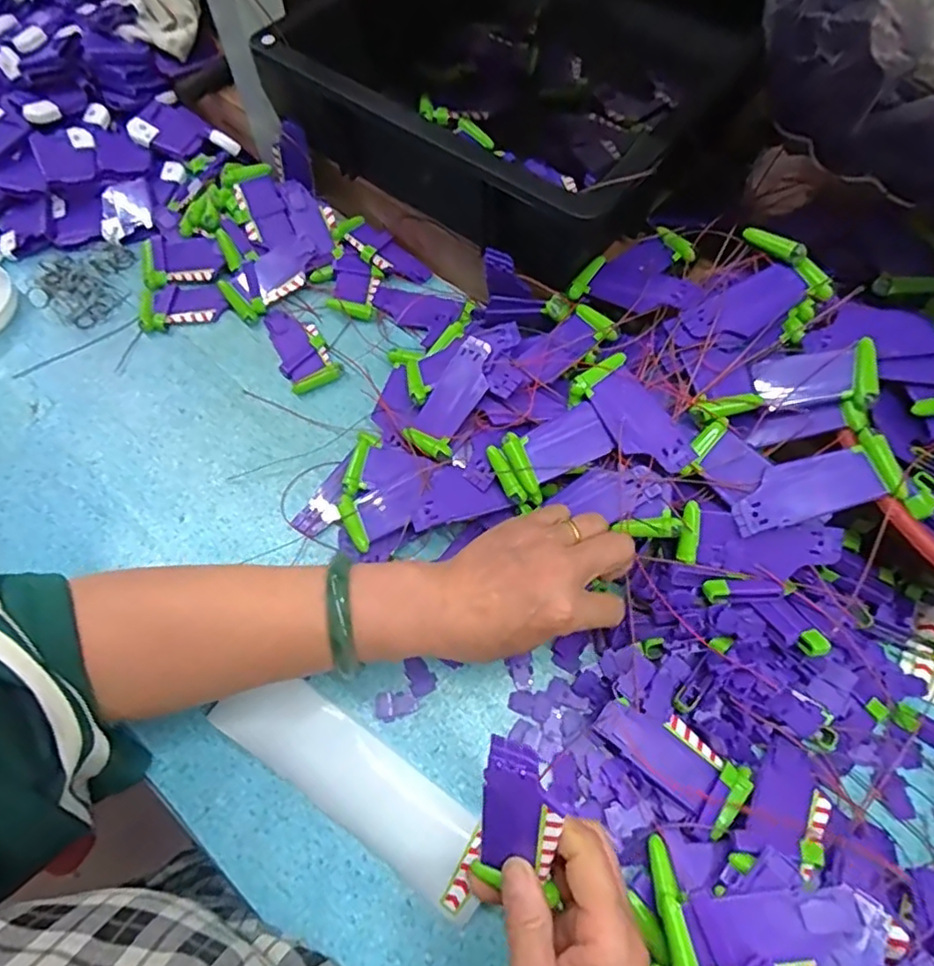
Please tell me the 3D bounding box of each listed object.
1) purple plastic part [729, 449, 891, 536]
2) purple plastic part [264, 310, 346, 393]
[{"bbox_3d":[0.199,0.005,0.369,0.077,0.004,0.035,-21,65,24],"label":"purple plastic part"},{"bbox_3d":[-0.143,-0.114,0.516,0.042,0.013,0.090,-31,66,-13],"label":"purple plastic part"}]

